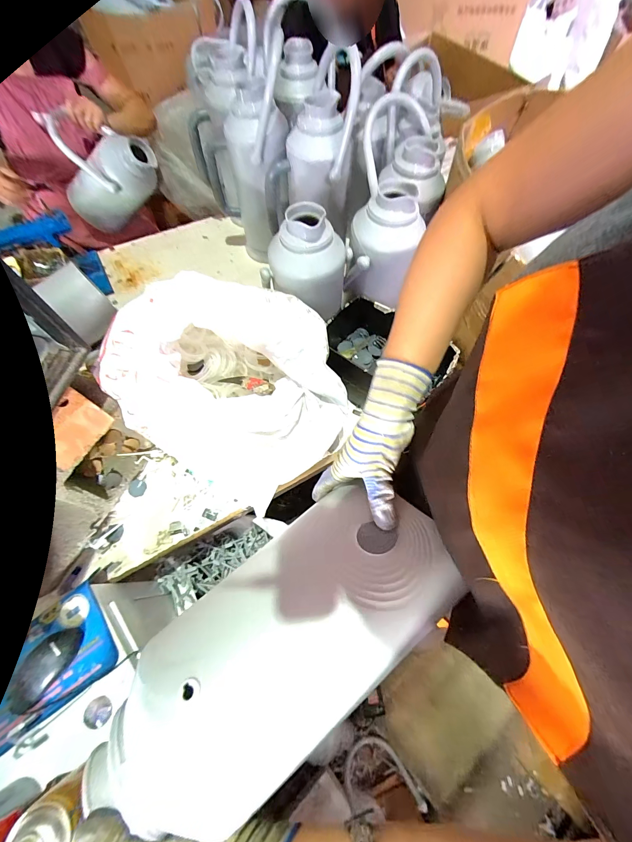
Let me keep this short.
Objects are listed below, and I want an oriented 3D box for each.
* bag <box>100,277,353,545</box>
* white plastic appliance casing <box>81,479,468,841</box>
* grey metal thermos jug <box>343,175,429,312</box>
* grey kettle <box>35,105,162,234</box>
[{"bbox_3d":[-0.157,-0.069,0.646,0.403,0.266,0.363,24,67,10],"label":"bag"},{"bbox_3d":[-0.024,0.187,0.282,0.315,0.070,0.149,-34,69,-16],"label":"white plastic appliance casing"},{"bbox_3d":[0.146,-0.384,0.683,0.140,0.190,0.133,22,66,10],"label":"grey metal thermos jug"},{"bbox_3d":[-0.650,-0.726,0.907,0.371,0.267,0.142,-5,49,35],"label":"grey kettle"}]

